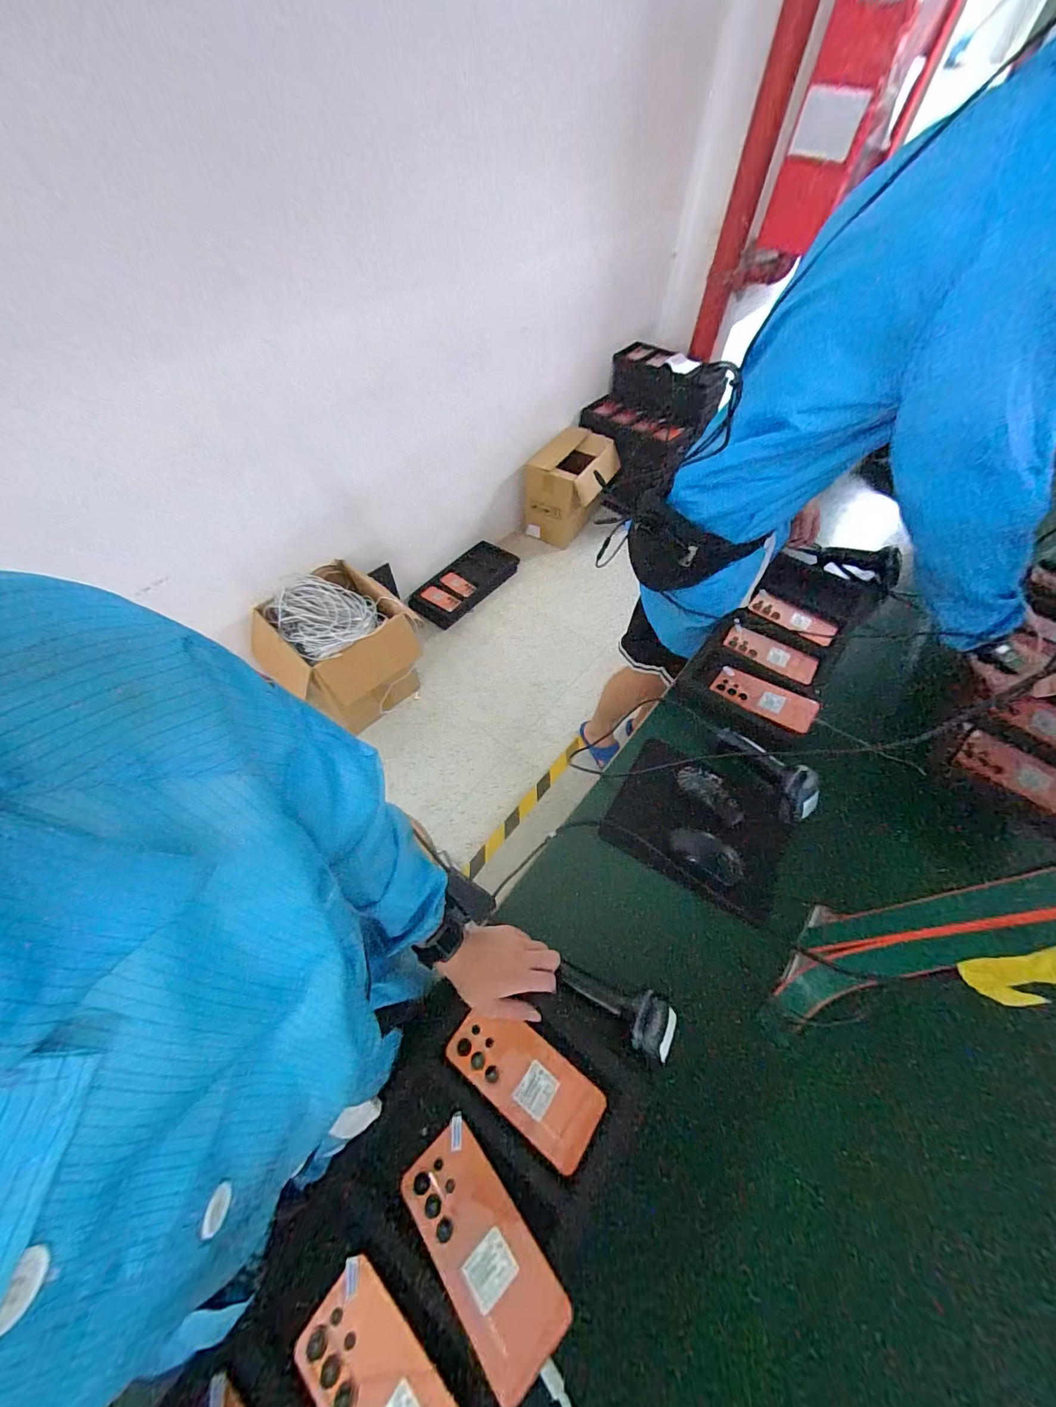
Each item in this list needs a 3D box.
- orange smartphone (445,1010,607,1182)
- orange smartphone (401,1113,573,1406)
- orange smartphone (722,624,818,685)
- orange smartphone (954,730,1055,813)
[{"bbox_3d":[-0.004,0.407,0.492,0.167,0.014,0.080,30,61,17],"label":"orange smartphone"},{"bbox_3d":[-0.043,0.495,0.414,0.079,0.009,0.167,-33,52,-26],"label":"orange smartphone"},{"bbox_3d":[0.463,-0.093,0.863,0.169,0.016,0.080,26,60,15],"label":"orange smartphone"},{"bbox_3d":[0.724,0.102,0.660,0.152,0.015,0.083,38,63,21],"label":"orange smartphone"}]

